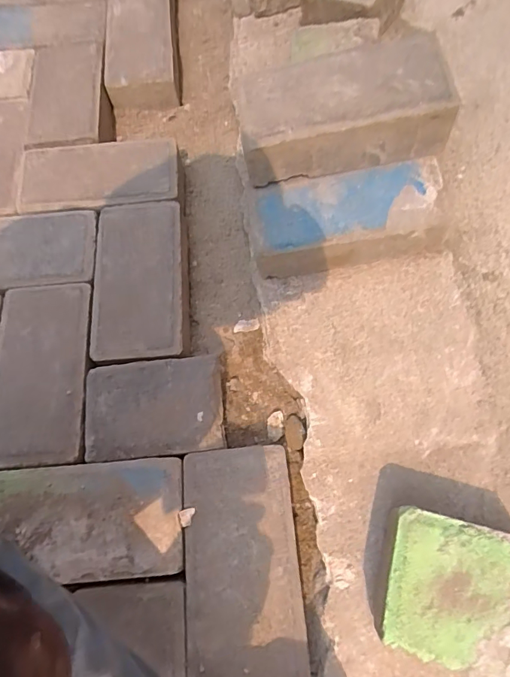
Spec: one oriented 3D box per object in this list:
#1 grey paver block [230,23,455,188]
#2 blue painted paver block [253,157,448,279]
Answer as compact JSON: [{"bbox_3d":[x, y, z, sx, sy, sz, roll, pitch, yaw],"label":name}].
[{"bbox_3d":[0.088,-0.243,0.455,0.208,0.066,0.115,-8,68,-3],"label":"grey paver block"},{"bbox_3d":[0.100,-0.134,0.481,0.198,0.061,0.086,-7,69,0],"label":"blue painted paver block"}]

